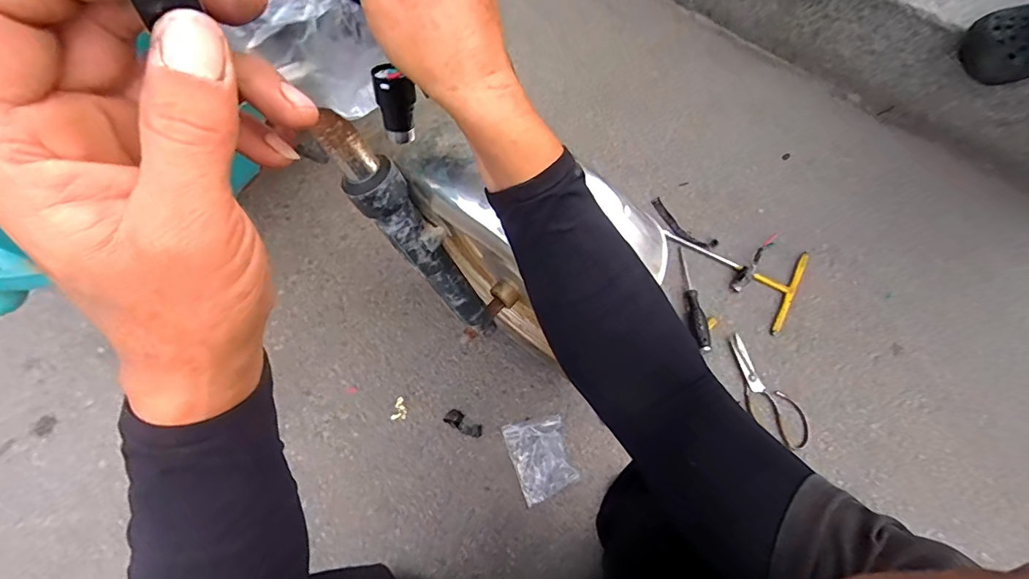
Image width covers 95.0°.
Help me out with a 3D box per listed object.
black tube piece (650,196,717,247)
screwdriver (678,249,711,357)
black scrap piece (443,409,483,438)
[{"bbox_3d":[0.336,-0.128,0.946,0.151,0.017,0.038,36,73,13],"label":"black tube piece"},{"bbox_3d":[0.332,0.014,0.869,0.027,0.036,0.210,1,69,1],"label":"screwdriver"},{"bbox_3d":[-0.085,0.226,0.793,0.067,0.015,0.027,29,72,11],"label":"black scrap piece"}]

